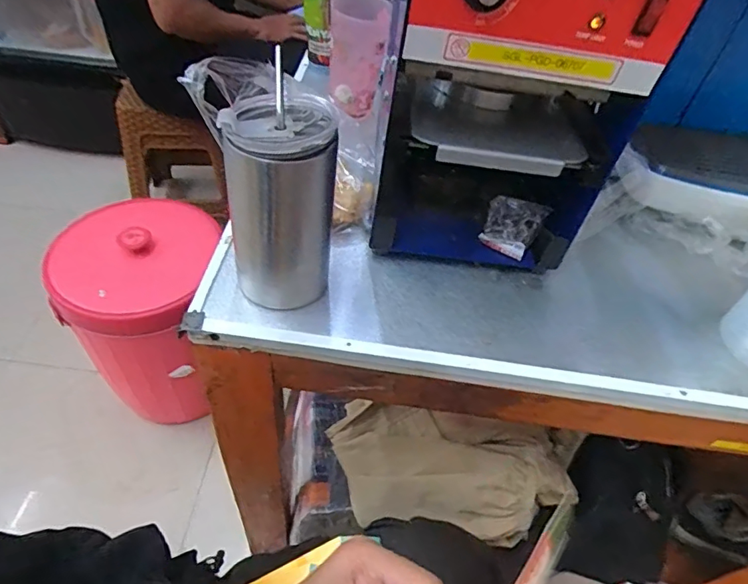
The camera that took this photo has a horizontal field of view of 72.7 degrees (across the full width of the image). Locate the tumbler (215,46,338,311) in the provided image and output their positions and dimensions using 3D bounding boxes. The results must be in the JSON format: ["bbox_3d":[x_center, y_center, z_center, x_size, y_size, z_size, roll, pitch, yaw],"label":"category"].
[{"bbox_3d":[-0.081,-0.073,0.434,0.082,0.176,0.082,-16,53,-20],"label":"tumbler"}]

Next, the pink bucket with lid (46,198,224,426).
[{"bbox_3d":[-0.548,0.046,1.220,0.319,0.483,0.357,5,49,-3],"label":"pink bucket with lid"}]

